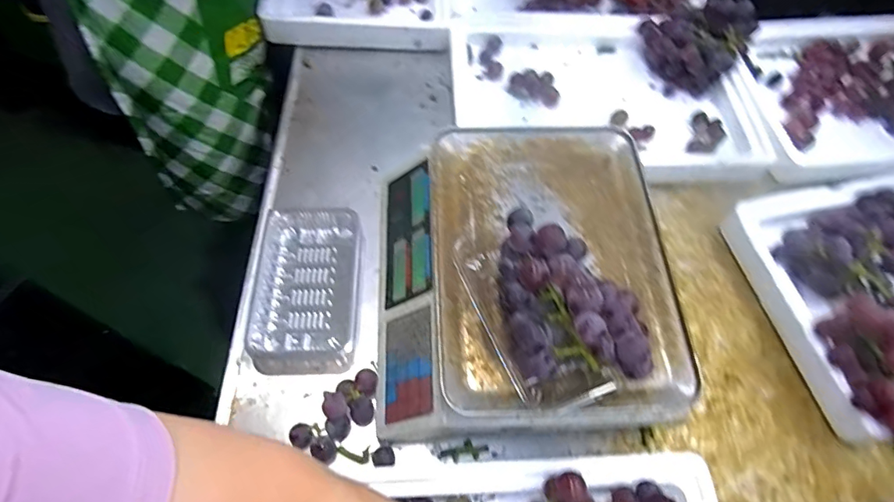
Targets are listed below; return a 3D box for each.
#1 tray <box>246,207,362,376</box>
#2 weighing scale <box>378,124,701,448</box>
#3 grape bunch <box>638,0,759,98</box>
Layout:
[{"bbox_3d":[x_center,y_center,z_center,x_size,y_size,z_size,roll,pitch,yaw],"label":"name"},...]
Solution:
[{"bbox_3d":[-0.164,0.041,0.580,0.118,0.030,0.199,0,61,-3],"label":"tray"},{"bbox_3d":[0.074,0.024,0.547,0.296,0.108,0.332,-1,61,-4],"label":"weighing scale"},{"bbox_3d":[0.382,-0.323,0.755,0.154,0.111,0.112,14,62,5],"label":"grape bunch"}]

